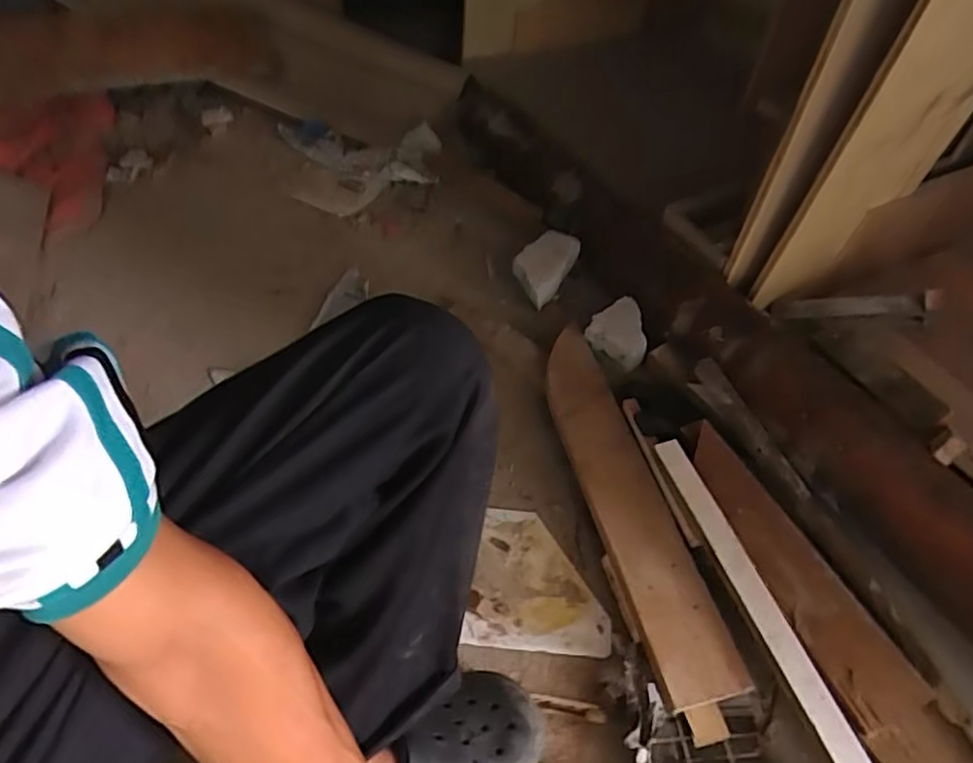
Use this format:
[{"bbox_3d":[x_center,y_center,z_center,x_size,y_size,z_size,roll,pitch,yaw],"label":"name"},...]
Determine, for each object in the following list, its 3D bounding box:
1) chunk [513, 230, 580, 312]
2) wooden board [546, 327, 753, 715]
[{"bbox_3d":[0.100,-0.204,1.105,0.084,0.053,0.158,24,53,15],"label":"chunk"},{"bbox_3d":[0.179,0.138,0.834,0.109,0.023,0.527,-1,47,-20],"label":"wooden board"}]

